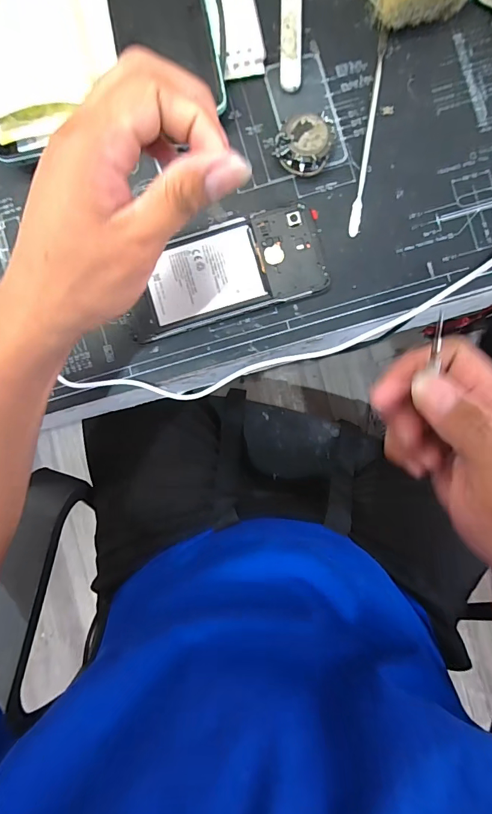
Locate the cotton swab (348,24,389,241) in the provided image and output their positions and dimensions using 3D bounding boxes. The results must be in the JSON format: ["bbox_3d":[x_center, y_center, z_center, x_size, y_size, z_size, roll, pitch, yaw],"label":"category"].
[{"bbox_3d":[0.094,-0.210,0.311,0.008,0.004,0.155,8,90,2],"label":"cotton swab"}]

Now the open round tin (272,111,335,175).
[{"bbox_3d":[0.043,-0.194,0.306,0.036,0.024,0.041,37,91,1],"label":"open round tin"}]

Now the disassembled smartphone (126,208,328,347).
[{"bbox_3d":[-0.018,-0.104,0.313,0.151,0.009,0.070,-16,89,1],"label":"disassembled smartphone"}]

